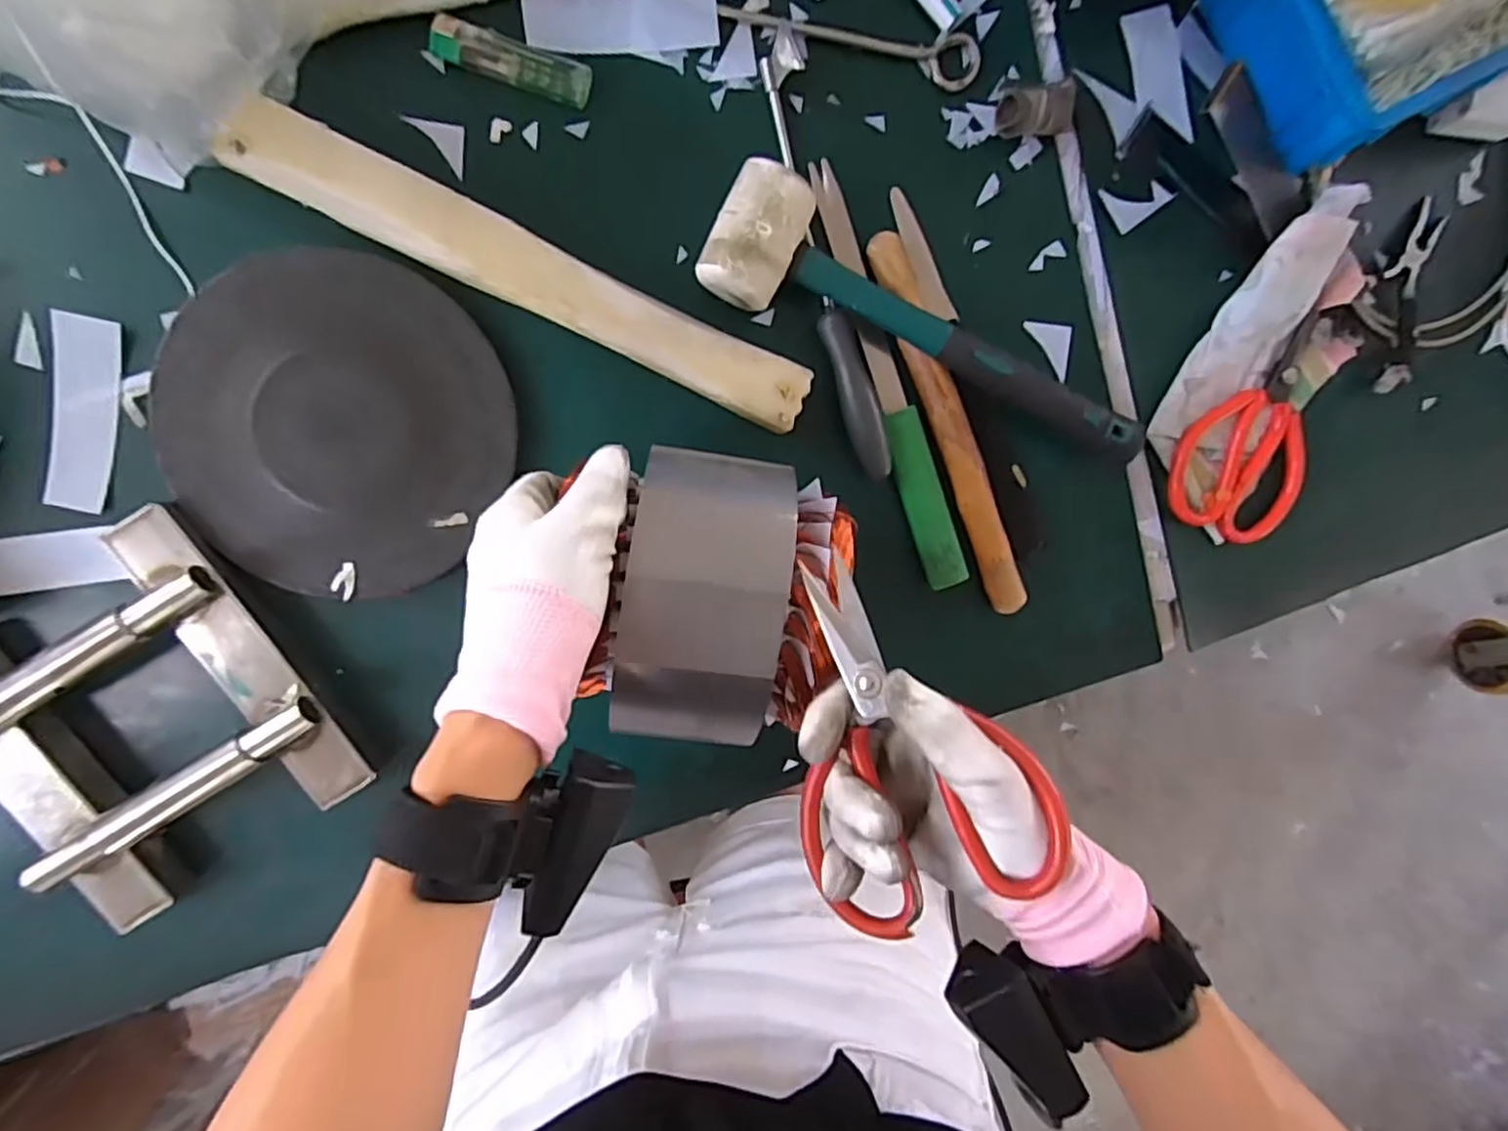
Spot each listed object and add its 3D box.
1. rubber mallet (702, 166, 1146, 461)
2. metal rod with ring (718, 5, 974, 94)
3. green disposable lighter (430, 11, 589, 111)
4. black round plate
[{"bbox_3d":[0.110,-0.142,0.410,0.288,0.044,0.074,21,94,-8],"label":"rubber mallet"},{"bbox_3d":[0.057,-0.306,0.399,0.153,0.007,0.027,8,96,-6],"label":"metal rod with ring"},{"bbox_3d":[-0.136,-0.284,0.386,0.085,0.010,0.022,15,95,-7],"label":"green disposable lighter"},{"bbox_3d":[-0.244,-0.083,0.402,0.188,0.011,0.187,-1,97,-6],"label":"black round plate"}]

